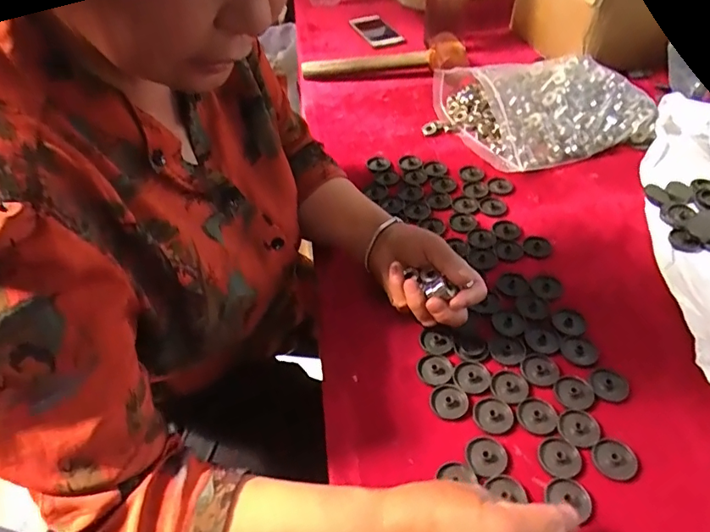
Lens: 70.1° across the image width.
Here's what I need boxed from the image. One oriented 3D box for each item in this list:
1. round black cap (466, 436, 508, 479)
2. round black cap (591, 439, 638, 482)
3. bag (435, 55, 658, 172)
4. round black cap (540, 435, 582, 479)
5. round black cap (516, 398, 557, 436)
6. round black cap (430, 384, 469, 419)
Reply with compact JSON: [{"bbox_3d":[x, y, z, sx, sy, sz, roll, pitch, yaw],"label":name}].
[{"bbox_3d":[0.106,0.153,0.408,0.030,0.006,0.032,-1,46,1],"label":"round black cap"},{"bbox_3d":[0.208,0.155,0.406,0.032,0.008,0.030,-1,46,1],"label":"round black cap"},{"bbox_3d":[0.273,-0.250,0.748,0.260,0.064,0.238,-13,47,-11],"label":"bag"},{"bbox_3d":[0.165,0.153,0.406,0.031,0.004,0.034,-1,46,1],"label":"round black cap"},{"bbox_3d":[0.155,0.127,0.431,0.032,0.004,0.032,-1,46,1],"label":"round black cap"},{"bbox_3d":[0.082,0.118,0.443,0.030,0.005,0.030,-1,46,1],"label":"round black cap"}]

